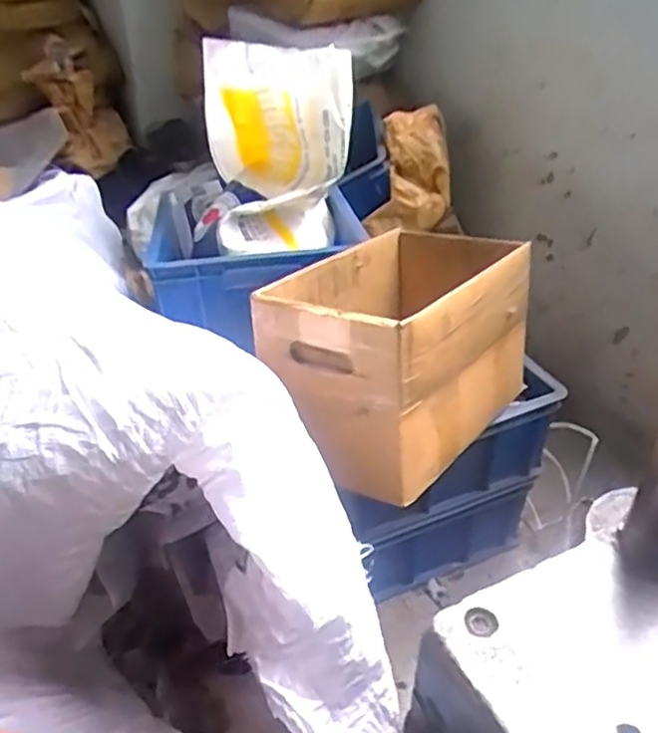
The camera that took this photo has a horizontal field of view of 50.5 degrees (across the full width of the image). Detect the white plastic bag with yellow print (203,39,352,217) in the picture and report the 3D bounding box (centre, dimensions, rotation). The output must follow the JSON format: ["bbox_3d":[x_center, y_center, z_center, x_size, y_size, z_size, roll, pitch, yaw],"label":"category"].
[{"bbox_3d":[-0.074,-0.338,0.986,0.190,0.197,0.153,-5,37,-9],"label":"white plastic bag with yellow print"}]

